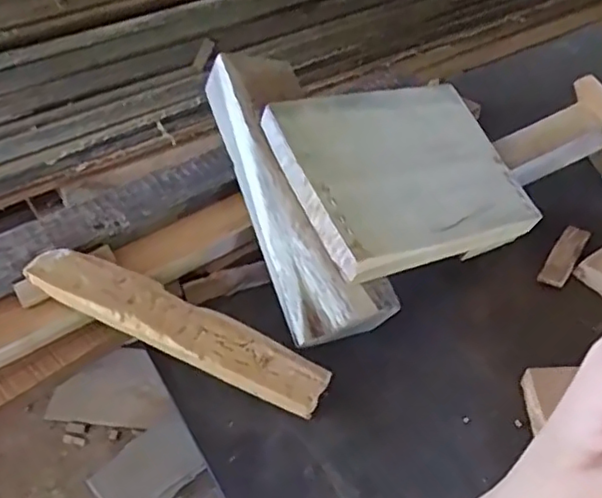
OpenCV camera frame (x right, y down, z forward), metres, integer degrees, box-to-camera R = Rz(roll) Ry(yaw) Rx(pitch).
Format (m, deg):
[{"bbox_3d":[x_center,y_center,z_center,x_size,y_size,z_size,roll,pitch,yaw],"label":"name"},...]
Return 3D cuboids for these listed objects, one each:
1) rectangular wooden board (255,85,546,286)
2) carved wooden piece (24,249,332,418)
[{"bbox_3d":[0.078,-0.059,0.454,0.173,0.028,0.141,-13,66,-28],"label":"rectangular wooden board"},{"bbox_3d":[-0.080,0.049,0.408,0.204,0.019,0.039,24,49,6],"label":"carved wooden piece"}]

